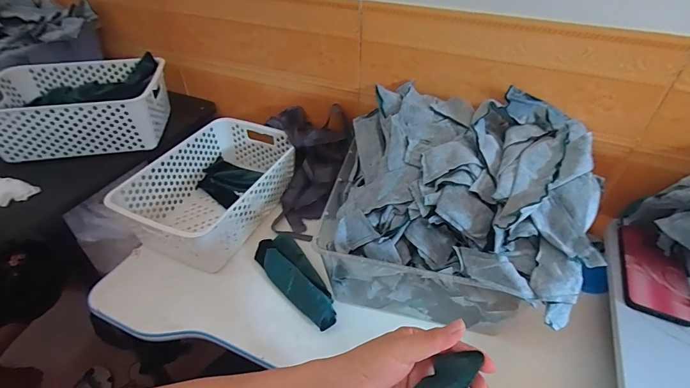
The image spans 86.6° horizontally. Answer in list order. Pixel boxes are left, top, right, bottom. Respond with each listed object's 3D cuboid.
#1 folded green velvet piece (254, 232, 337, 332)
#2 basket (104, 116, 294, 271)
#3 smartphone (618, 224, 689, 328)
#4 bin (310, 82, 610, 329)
[{"bbox_3d":[-0.077,0.131,0.583,0.068,0.032,0.197,-26,48,-24],"label":"folded green velvet piece"},{"bbox_3d":[-0.238,-0.010,0.685,0.208,0.107,0.294,17,46,19],"label":"basket"},{"bbox_3d":[0.442,0.106,0.522,0.080,0.012,0.167,18,46,20],"label":"smartphone"},{"bbox_3d":[0.152,0.013,0.555,0.331,0.210,0.311,13,44,15],"label":"bin"}]

